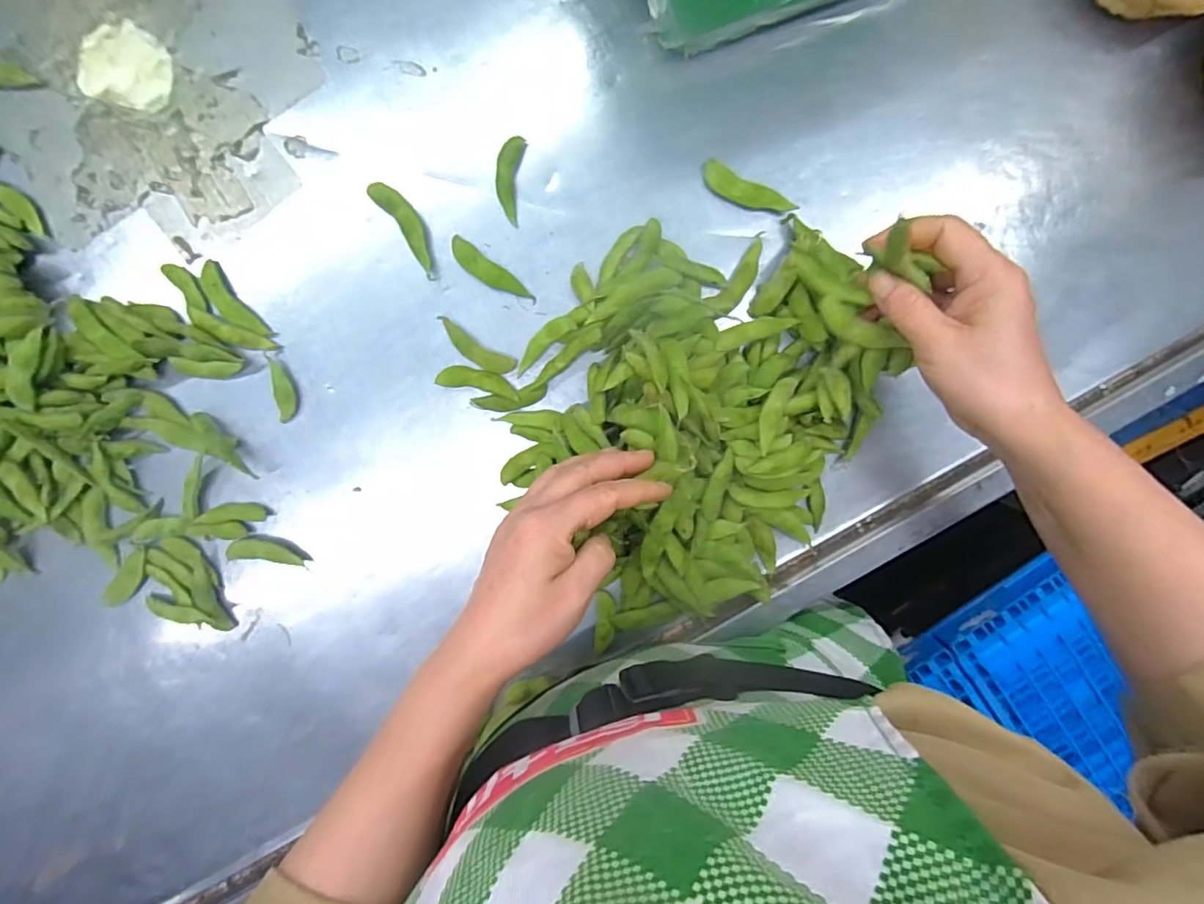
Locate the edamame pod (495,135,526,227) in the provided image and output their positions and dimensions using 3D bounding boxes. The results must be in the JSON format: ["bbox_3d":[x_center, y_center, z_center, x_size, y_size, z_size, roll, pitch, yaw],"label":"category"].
[{"bbox_3d":[-0.064,-0.186,0.387,0.018,0.007,0.055,9,97,-1],"label":"edamame pod"}]

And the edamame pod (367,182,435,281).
[{"bbox_3d":[-0.133,-0.154,0.388,0.018,0.005,0.070,-34,96,4],"label":"edamame pod"}]

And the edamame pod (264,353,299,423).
[{"bbox_3d":[-0.227,-0.046,0.402,0.015,0.008,0.047,-14,97,2],"label":"edamame pod"}]

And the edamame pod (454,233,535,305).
[{"bbox_3d":[-0.078,-0.124,0.394,0.068,0.010,0.016,38,96,-4],"label":"edamame pod"}]

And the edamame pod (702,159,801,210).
[{"bbox_3d":[0.099,-0.177,0.388,0.066,0.013,0.016,27,96,-3],"label":"edamame pod"}]

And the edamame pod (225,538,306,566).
[{"bbox_3d":[-0.245,0.072,0.411,0.057,0.013,0.018,3,97,0],"label":"edamame pod"}]

